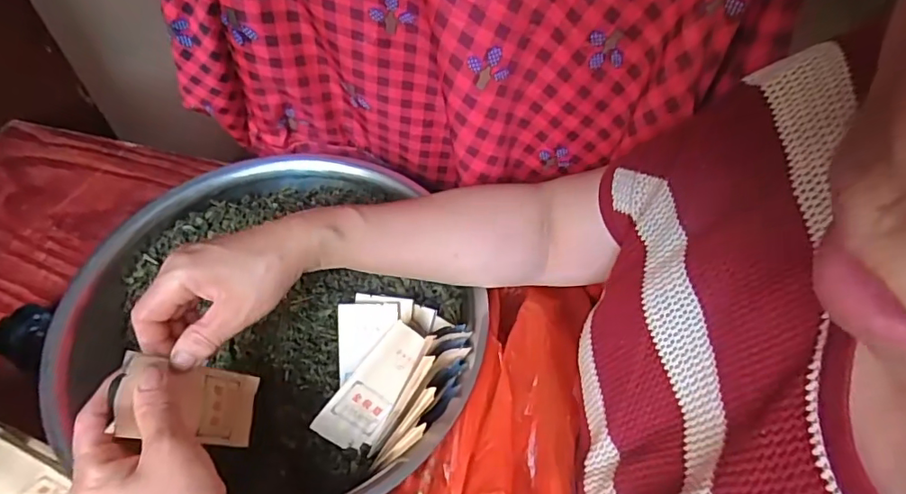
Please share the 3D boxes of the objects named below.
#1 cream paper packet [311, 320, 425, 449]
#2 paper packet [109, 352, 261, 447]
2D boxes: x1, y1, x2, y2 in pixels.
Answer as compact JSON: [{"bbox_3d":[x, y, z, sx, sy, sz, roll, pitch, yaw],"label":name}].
[{"bbox_3d":[-0.064,0.114,0.437,0.046,0.006,0.111,35,90,-17],"label":"cream paper packet"},{"bbox_3d":[-0.177,0.106,0.365,0.005,0.107,0.050,-10,64,25],"label":"paper packet"}]

